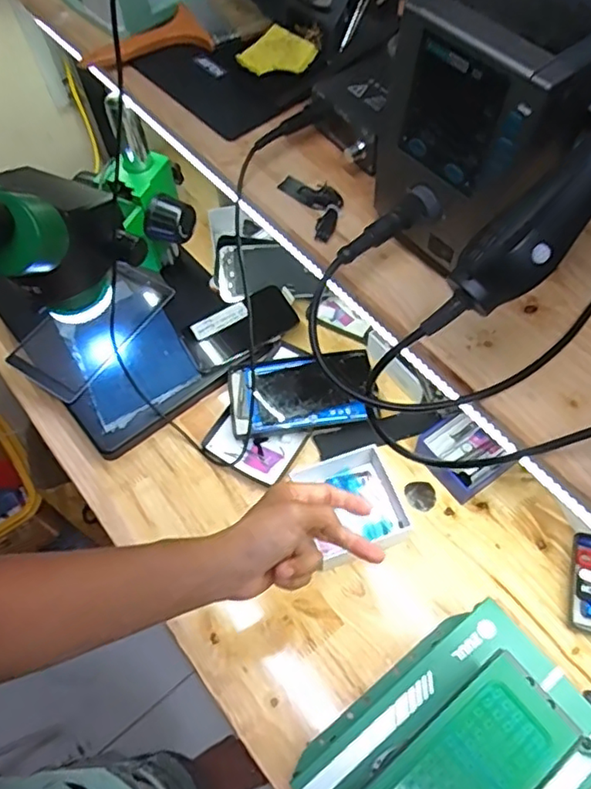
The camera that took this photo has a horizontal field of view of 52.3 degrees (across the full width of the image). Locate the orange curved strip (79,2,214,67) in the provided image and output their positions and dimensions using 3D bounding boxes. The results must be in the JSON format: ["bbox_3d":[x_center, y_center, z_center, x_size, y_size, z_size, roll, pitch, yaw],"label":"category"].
[{"bbox_3d":[-0.154,-0.355,0.606,0.128,0.018,0.066,-19,61,-7],"label":"orange curved strip"}]

